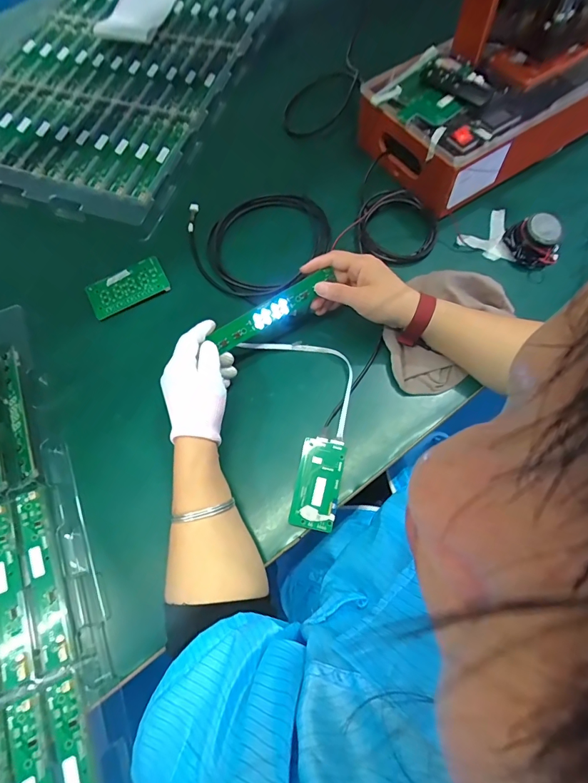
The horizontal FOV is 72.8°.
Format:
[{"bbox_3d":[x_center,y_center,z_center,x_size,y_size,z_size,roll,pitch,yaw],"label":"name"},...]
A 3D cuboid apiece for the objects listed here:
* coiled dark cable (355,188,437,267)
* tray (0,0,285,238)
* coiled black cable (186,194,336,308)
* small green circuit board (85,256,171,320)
[{"bbox_3d":[0.148,-0.236,0.573,0.114,0.027,0.110,0,85,4],"label":"coiled dark cable"},{"bbox_3d":[-0.332,-0.579,0.706,0.480,0.051,0.639,22,71,9],"label":"tray"},{"bbox_3d":[-0.049,-0.212,0.574,0.209,0.036,0.182,-6,70,-1],"label":"coiled black cable"},{"bbox_3d":[-0.232,-0.146,0.556,0.106,0.007,0.060,-27,77,-6],"label":"small green circuit board"}]

